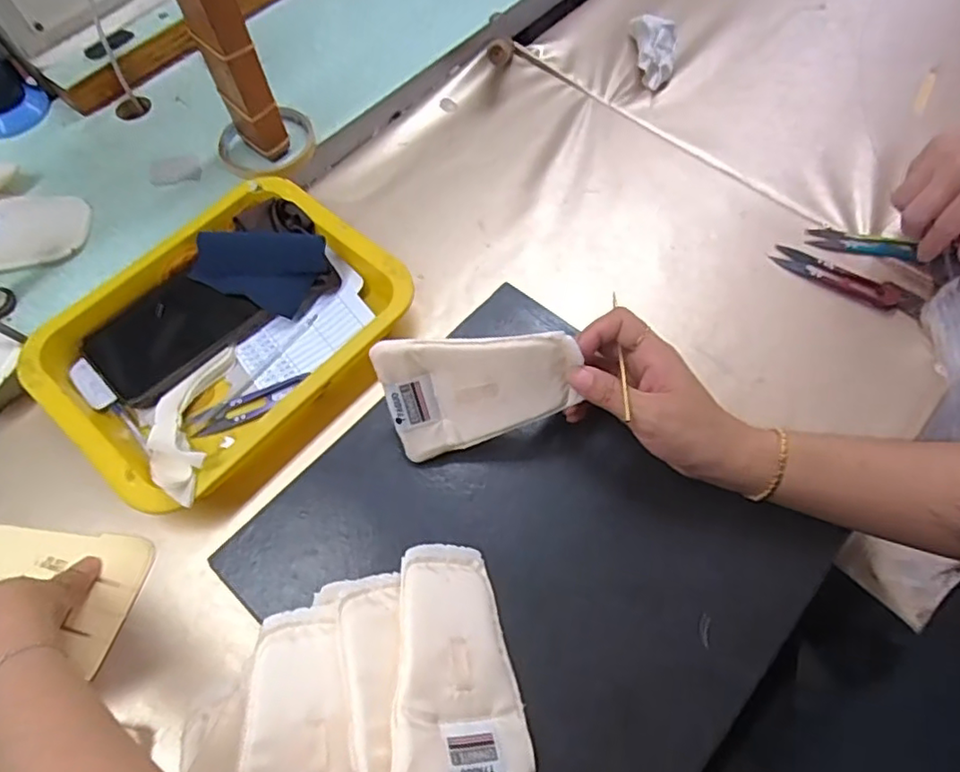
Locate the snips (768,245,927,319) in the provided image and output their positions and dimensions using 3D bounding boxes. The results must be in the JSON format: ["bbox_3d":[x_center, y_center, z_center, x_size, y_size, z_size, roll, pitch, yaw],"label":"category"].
[{"bbox_3d":[0.312,-0.091,0.529,0.121,0.008,0.029,27,67,13],"label":"snips"}]

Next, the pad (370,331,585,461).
[{"bbox_3d":[0.000,0.000,0.405,0.121,0.083,0.007,-12,28,8],"label":"pad"}]

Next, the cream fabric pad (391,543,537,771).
[{"bbox_3d":[-0.012,0.155,0.360,0.084,0.009,0.128,15,48,-29],"label":"cream fabric pad"}]

